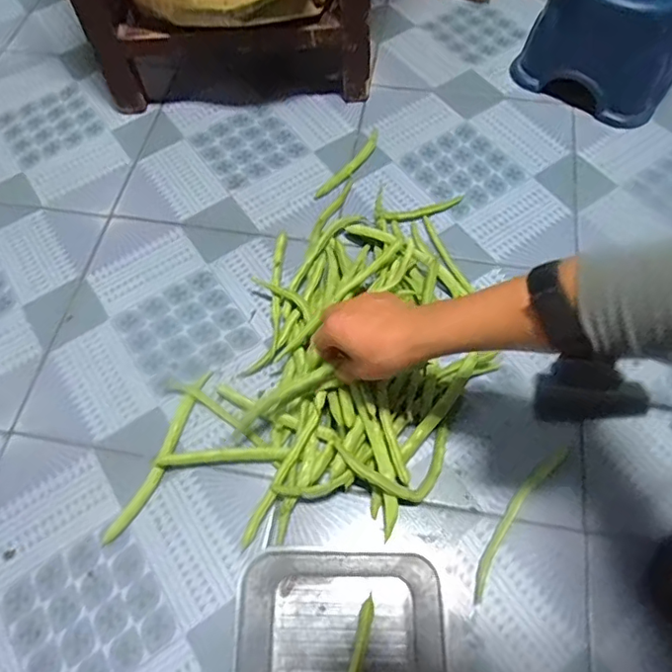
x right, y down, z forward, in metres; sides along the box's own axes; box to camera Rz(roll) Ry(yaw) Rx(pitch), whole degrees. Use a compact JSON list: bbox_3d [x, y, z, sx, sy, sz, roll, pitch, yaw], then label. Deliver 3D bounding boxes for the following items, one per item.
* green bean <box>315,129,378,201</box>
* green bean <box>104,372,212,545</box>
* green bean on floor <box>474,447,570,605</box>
[{"bbox_3d":[0.021,-0.236,0.753,0.022,0.015,0.146,33,67,16],"label":"green bean"},{"bbox_3d":[-0.179,0.121,0.565,0.021,0.023,0.191,21,64,11],"label":"green bean"},{"bbox_3d":[0.179,0.177,0.536,0.022,0.009,0.176,34,68,17],"label":"green bean on floor"}]

